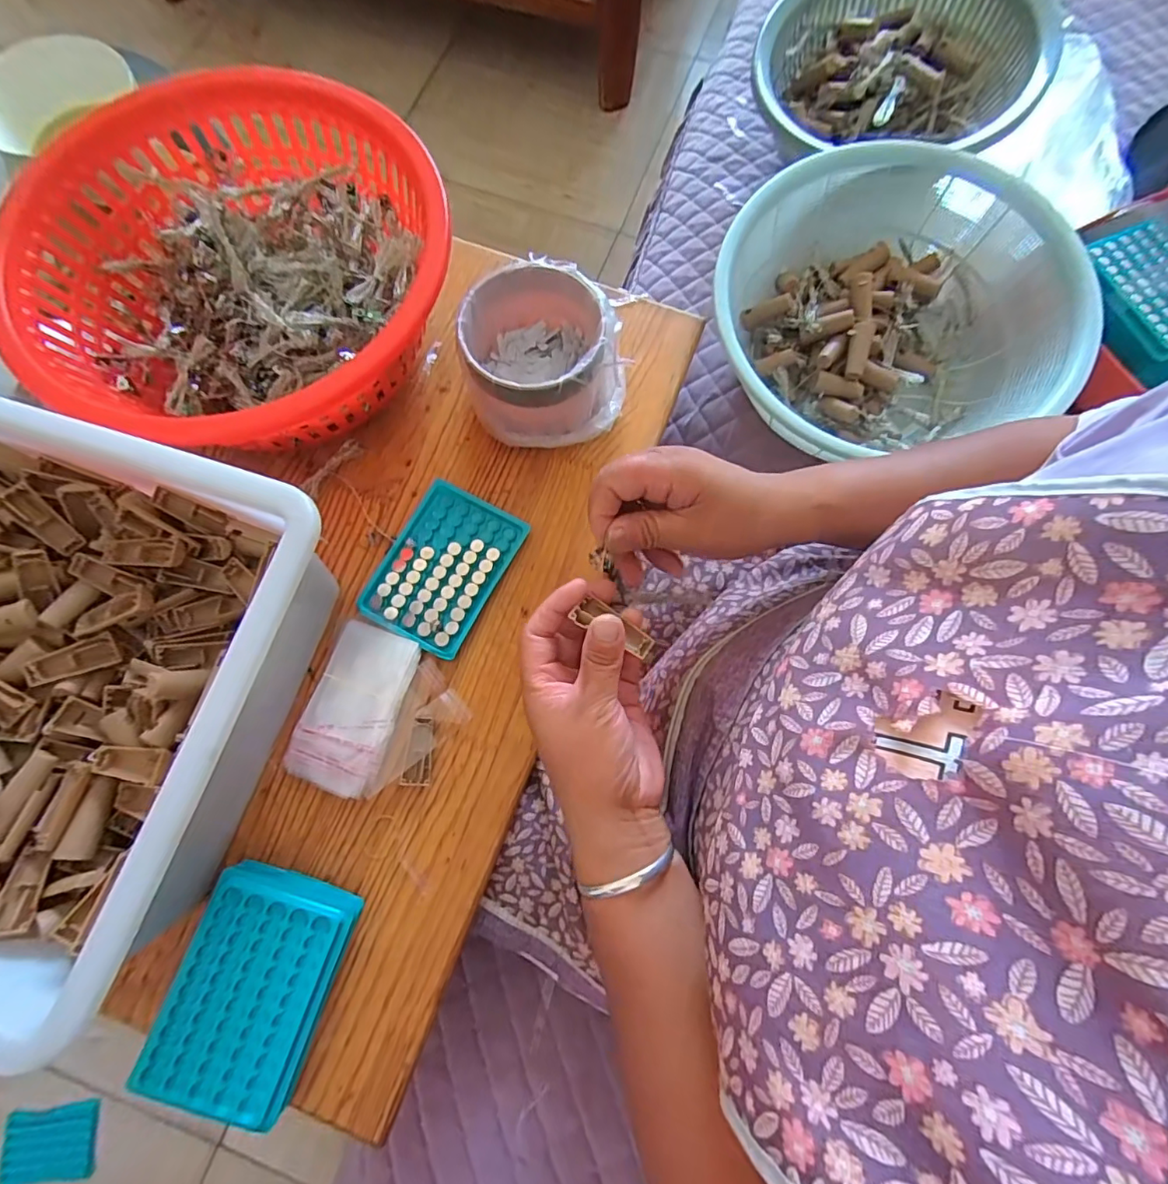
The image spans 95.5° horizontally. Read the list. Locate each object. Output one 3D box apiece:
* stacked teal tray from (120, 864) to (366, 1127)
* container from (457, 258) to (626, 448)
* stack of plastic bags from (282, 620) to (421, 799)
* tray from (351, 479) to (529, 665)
[{"bbox_3d":[-0.220,0.264,0.353,0.094,0.031,0.131,16,75,4],"label":"stacked teal tray"},{"bbox_3d":[-0.038,-0.194,0.443,0.118,0.073,0.116,0,75,-1],"label":"container"},{"bbox_3d":[-0.178,0.089,0.412,0.069,0.008,0.123,17,75,4],"label":"stack of plastic bags"},{"bbox_3d":[-0.118,-0.022,0.445,0.095,0.008,0.130,27,76,6],"label":"tray"}]

